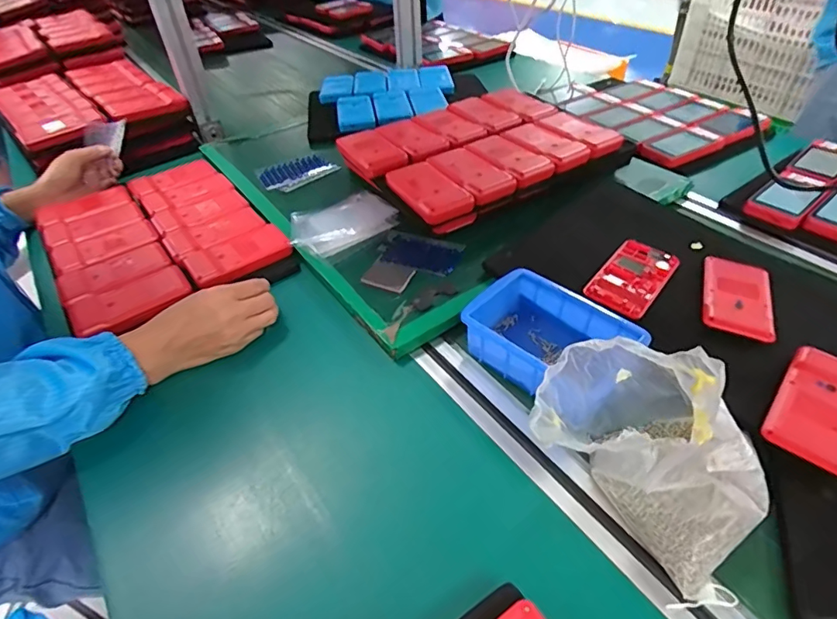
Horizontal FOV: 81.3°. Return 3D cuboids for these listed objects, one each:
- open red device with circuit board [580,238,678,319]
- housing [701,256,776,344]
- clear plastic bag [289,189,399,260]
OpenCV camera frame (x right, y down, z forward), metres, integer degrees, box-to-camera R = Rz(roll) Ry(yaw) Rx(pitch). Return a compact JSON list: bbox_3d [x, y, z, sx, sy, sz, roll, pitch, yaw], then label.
[{"bbox_3d":[0.230,-0.037,0.521,0.062,0.008,0.126,28,52,30],"label":"open red device with circuit board"},{"bbox_3d":[0.325,-0.018,0.497,0.064,0.007,0.130,16,47,21],"label":"housing"},{"bbox_3d":[-0.089,-0.111,0.622,0.135,0.019,0.096,-26,47,-22],"label":"clear plastic bag"}]

